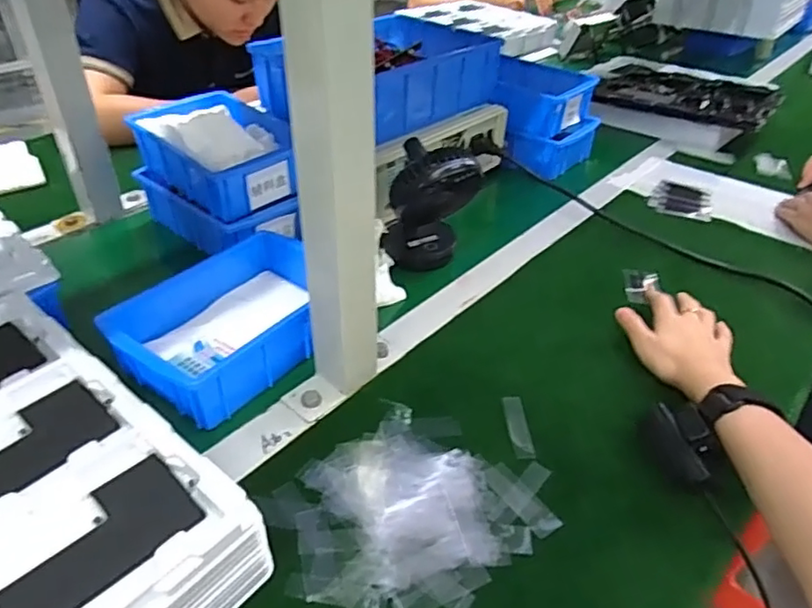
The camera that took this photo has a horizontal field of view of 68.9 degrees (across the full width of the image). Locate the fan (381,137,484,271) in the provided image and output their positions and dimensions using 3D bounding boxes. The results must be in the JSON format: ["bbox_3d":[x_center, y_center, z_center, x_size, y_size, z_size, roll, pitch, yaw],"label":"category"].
[{"bbox_3d":[0.029,-0.106,0.654,0.087,0.145,0.065,-12,39,-18],"label":"fan"}]

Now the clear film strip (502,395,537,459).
[{"bbox_3d":[0.092,0.099,0.483,0.016,0.004,0.064,0,37,-3],"label":"clear film strip"}]

